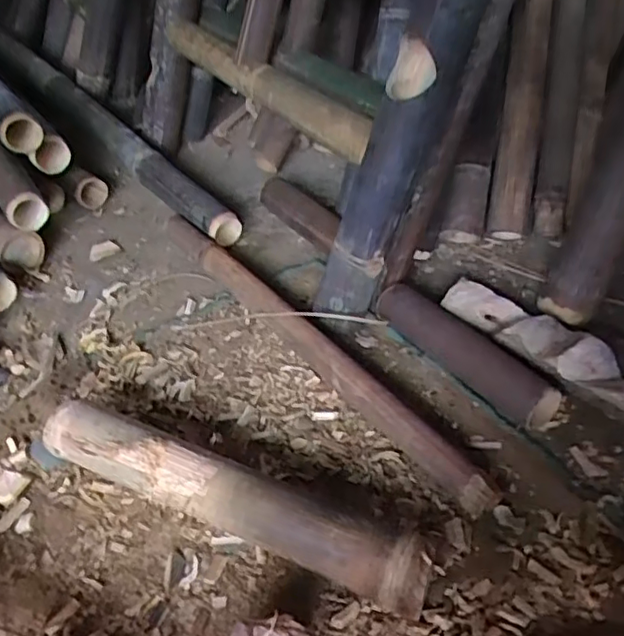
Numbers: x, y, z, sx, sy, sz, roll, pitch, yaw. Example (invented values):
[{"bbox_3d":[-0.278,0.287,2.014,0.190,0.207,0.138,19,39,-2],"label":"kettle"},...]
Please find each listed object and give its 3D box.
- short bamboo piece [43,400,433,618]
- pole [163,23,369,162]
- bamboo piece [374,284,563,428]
[{"bbox_3d":[-0.083,0.173,0.595,0.408,0.067,0.063,16,44,21],"label":"short bamboo piece"},{"bbox_3d":[-0.078,-0.351,0.913,0.067,0.054,0.554,-26,45,-25],"label":"pole"},{"bbox_3d":[0.181,0.036,0.749,0.063,0.047,0.260,-30,47,-28],"label":"bamboo piece"}]

